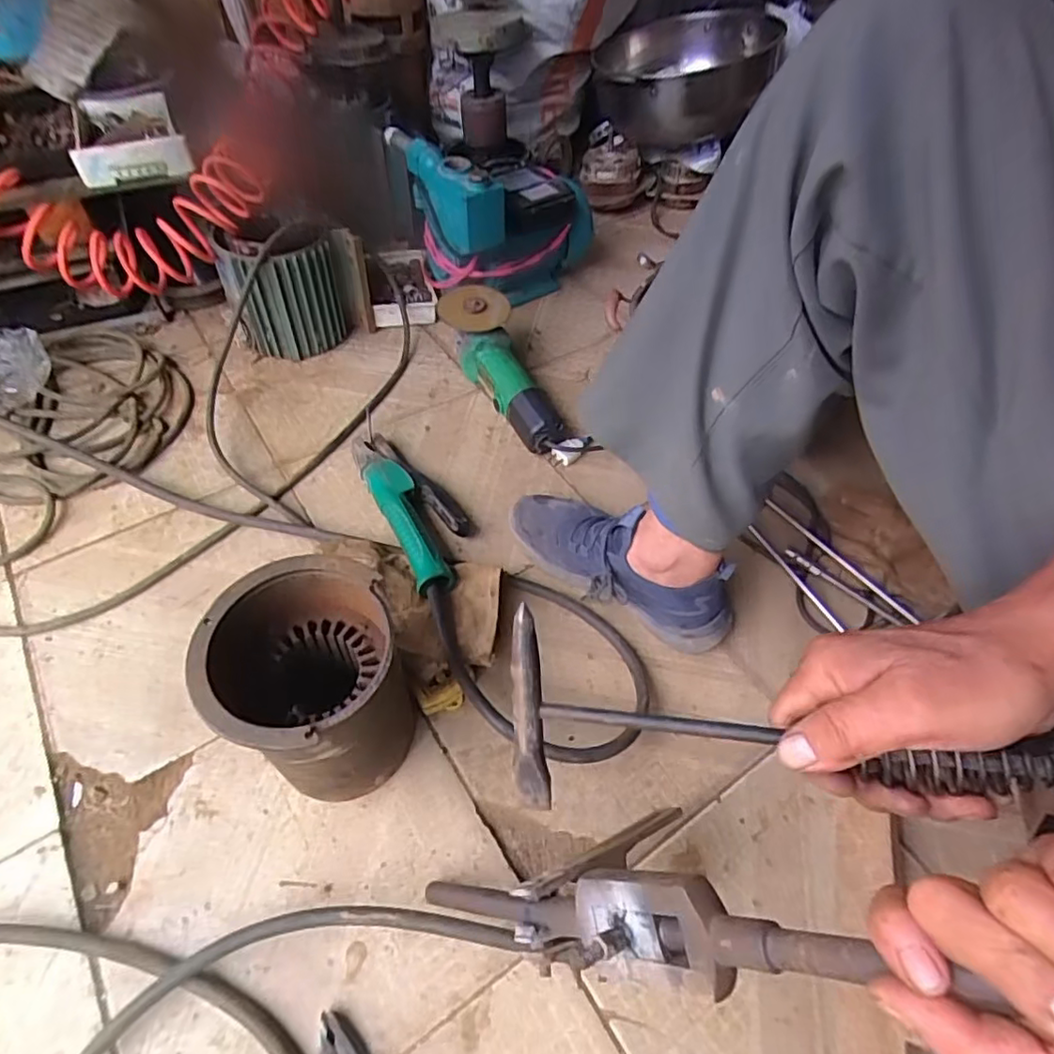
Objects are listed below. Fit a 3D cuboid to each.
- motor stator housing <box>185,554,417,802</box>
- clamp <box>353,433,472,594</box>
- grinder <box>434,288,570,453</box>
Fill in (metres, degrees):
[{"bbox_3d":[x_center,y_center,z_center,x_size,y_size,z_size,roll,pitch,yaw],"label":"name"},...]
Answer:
[{"bbox_3d":[-0.168,0.136,0.496,0.129,0.190,0.133,2,53,-2],"label":"motor stator housing"},{"bbox_3d":[-0.130,-0.030,0.706,0.084,0.056,0.259,-22,57,-18],"label":"clamp"},{"bbox_3d":[-0.034,-0.214,0.825,0.092,0.083,0.281,-22,71,-19],"label":"grinder"}]

